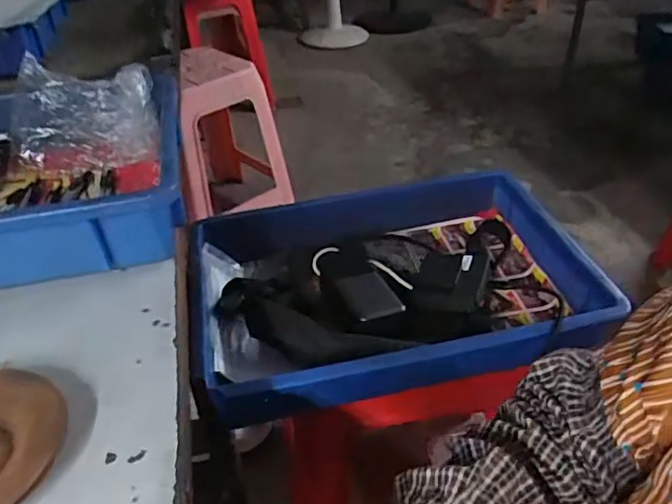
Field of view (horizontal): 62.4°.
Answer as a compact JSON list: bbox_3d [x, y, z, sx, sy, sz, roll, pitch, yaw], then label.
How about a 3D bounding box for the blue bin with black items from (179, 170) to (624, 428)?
[{"bbox_3d":[0.068,0.032,0.646,0.441,0.082,0.291,-9,38,-9],"label":"blue bin with black items"}]

